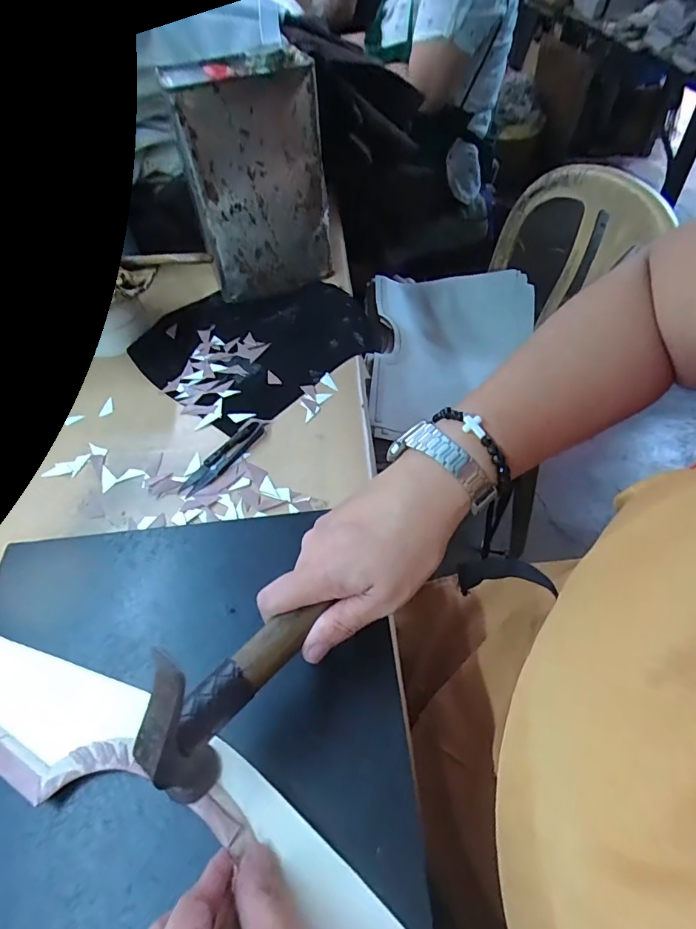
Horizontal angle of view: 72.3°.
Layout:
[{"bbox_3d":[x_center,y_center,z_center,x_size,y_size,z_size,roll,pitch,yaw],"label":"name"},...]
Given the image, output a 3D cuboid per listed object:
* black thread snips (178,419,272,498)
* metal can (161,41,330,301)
[{"bbox_3d":[-0.118,-0.011,0.460,0.028,0.006,0.107,29,59,24],"label":"black thread snips"},{"bbox_3d":[-0.106,-0.328,0.573,0.153,0.226,0.089,-20,52,-12],"label":"metal can"}]

